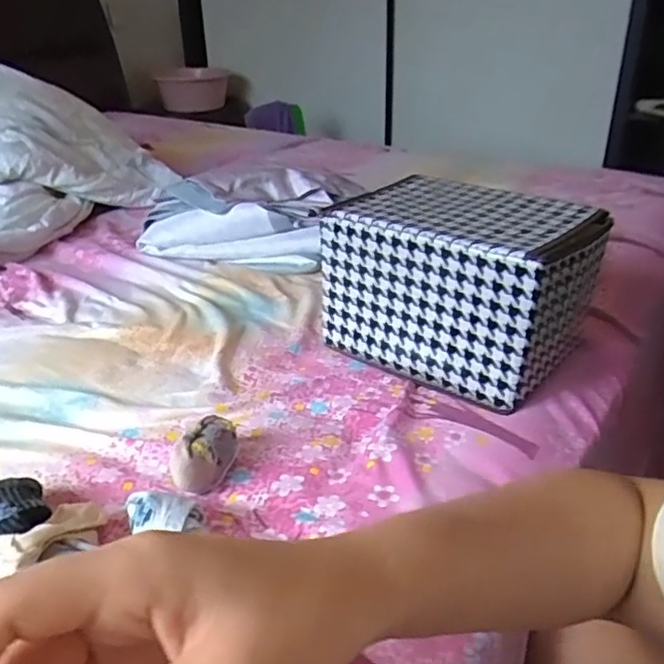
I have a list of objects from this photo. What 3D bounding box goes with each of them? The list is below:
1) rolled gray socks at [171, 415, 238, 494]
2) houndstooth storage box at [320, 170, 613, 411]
[{"bbox_3d":[-0.109,0.110,0.563,0.035,0.048,0.070,9,32,18],"label":"rolled gray socks"},{"bbox_3d":[0.146,-0.062,0.742,0.270,0.158,0.216,21,37,33],"label":"houndstooth storage box"}]

